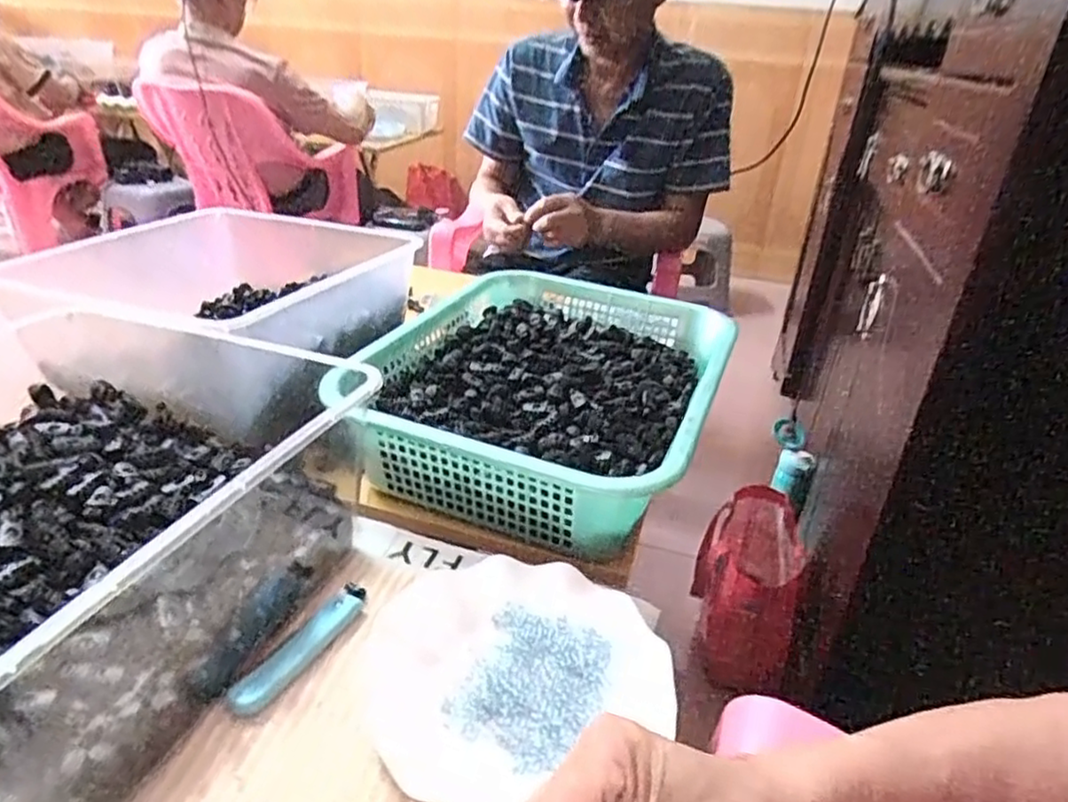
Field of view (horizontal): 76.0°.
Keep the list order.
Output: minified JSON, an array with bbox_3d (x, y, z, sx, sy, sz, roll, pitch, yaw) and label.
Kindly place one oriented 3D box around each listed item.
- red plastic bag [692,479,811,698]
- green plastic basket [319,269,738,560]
[{"bbox_3d":[0.332,0.285,1.083,0.150,0.217,0.242,12,30,13],"label":"red plastic bag"},{"bbox_3d":[0.012,-0.013,0.670,0.312,0.090,0.390,14,30,17],"label":"green plastic basket"}]

